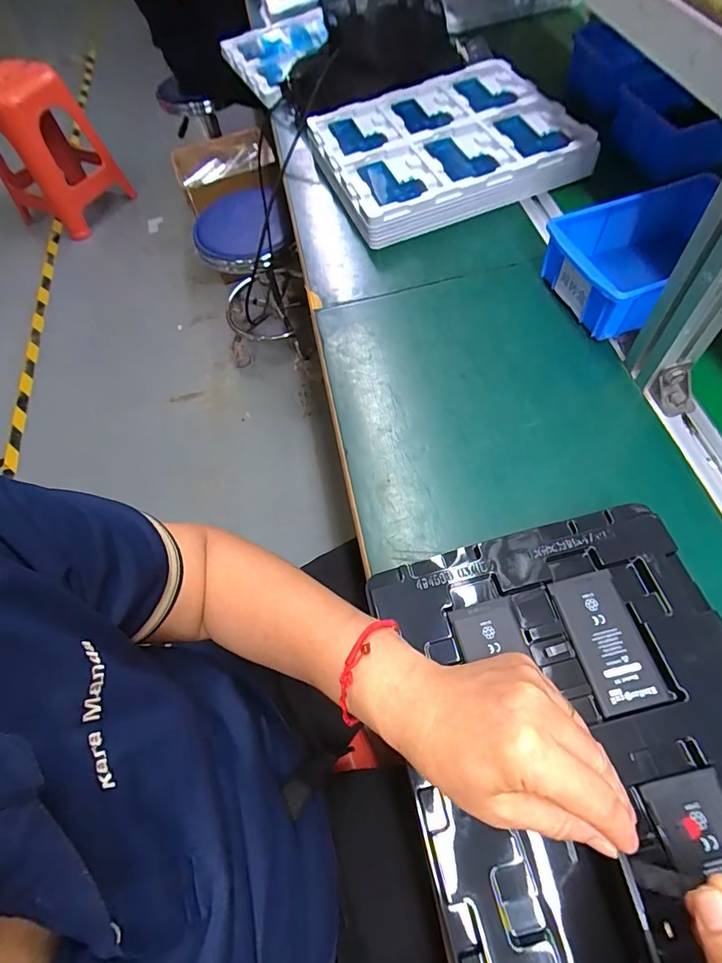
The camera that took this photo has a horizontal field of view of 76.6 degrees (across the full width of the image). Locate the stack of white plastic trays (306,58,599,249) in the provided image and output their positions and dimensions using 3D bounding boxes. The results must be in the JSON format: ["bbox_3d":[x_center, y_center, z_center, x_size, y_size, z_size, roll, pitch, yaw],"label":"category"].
[{"bbox_3d":[0.112,-0.477,0.658,0.321,0.071,0.282,-21,62,-5],"label":"stack of white plastic trays"}]

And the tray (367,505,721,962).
[{"bbox_3d":[0.138,0.158,0.278,0.215,0.026,0.270,-13,60,-3],"label":"tray"}]

